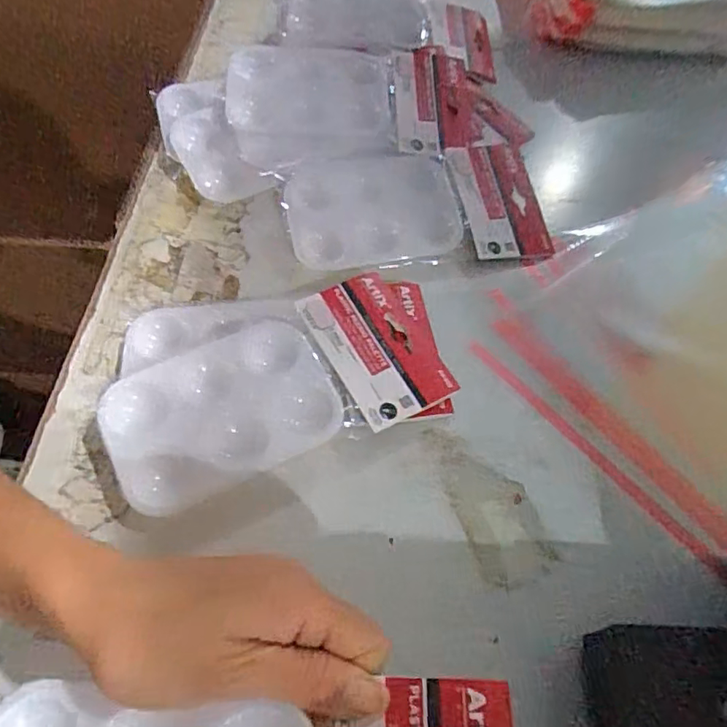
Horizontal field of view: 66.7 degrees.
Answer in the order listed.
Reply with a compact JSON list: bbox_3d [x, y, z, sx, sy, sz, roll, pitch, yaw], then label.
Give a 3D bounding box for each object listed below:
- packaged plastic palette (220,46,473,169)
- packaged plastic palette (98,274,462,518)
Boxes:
[{"bbox_3d":[-0.010,-0.204,0.433,0.189,0.020,0.113,1,76,-6],"label":"packaged plastic palette"},{"bbox_3d":[-0.050,0.015,0.329,0.190,0.025,0.093,-22,62,-16],"label":"packaged plastic palette"}]

